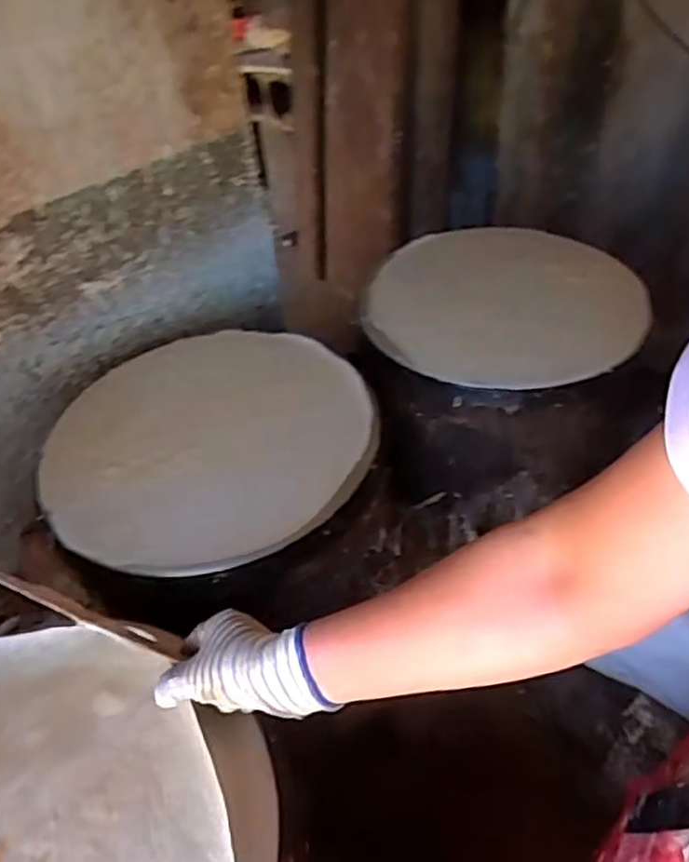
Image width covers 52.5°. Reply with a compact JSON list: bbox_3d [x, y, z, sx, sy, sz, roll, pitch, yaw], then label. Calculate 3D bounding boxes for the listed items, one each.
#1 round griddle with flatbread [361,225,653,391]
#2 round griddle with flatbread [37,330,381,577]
[{"bbox_3d":[0.206,-0.174,0.911,0.341,0.032,0.326,6,43,12],"label":"round griddle with flatbread"},{"bbox_3d":[-0.149,0.001,0.768,0.349,0.027,0.350,-3,42,3],"label":"round griddle with flatbread"}]

